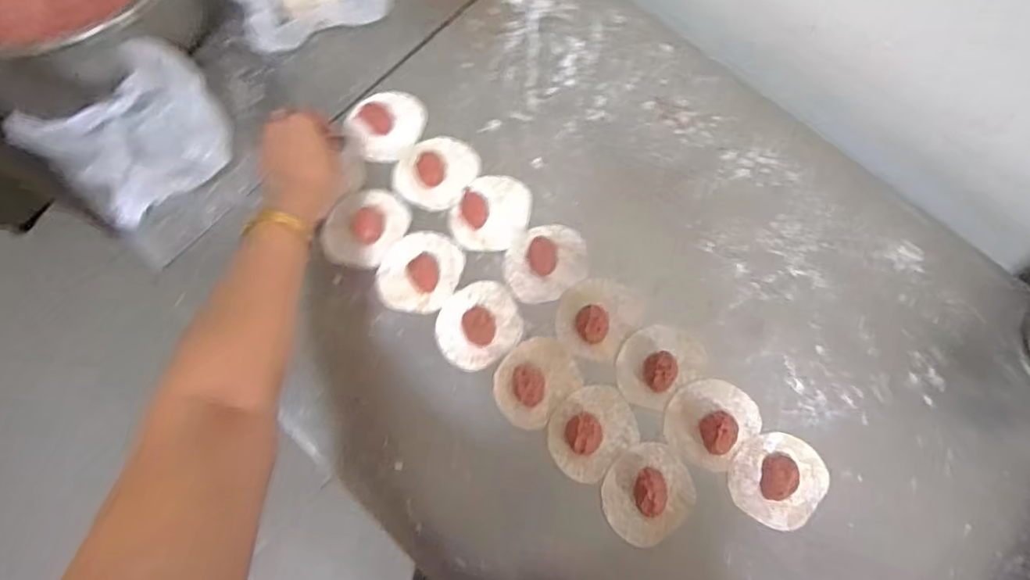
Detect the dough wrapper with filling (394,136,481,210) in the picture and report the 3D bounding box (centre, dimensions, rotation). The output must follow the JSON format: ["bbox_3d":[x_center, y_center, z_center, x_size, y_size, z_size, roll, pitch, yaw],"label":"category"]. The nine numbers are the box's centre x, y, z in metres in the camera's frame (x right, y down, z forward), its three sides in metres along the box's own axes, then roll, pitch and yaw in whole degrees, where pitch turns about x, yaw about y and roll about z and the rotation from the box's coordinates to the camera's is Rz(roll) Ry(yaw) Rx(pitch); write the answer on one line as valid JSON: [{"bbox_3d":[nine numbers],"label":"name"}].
[{"bbox_3d":[-0.083,-0.127,0.619,0.090,0.010,0.072,-37,77,-10],"label":"dough wrapper with filling"}]

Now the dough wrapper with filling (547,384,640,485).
[{"bbox_3d":[0.072,0.130,0.539,0.086,0.018,0.073,-42,78,-11],"label":"dough wrapper with filling"}]

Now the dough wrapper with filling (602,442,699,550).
[{"bbox_3d":[0.122,0.183,0.521,0.085,0.024,0.076,-44,78,-11],"label":"dough wrapper with filling"}]

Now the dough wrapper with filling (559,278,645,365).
[{"bbox_3d":[0.084,0.024,0.569,0.074,0.022,0.084,35,77,10],"label":"dough wrapper with filling"}]

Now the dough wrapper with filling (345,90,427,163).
[{"bbox_3d":[-0.140,-0.184,0.639,0.080,0.015,0.074,0,74,1],"label":"dough wrapper with filling"}]

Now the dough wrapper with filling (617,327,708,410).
[{"bbox_3d":[0.139,0.069,0.556,0.088,0.021,0.071,-37,77,-10],"label":"dough wrapper with filling"}]

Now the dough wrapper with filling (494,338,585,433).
[{"bbox_3d":[0.019,0.084,0.554,0.071,0.017,0.087,42,78,12],"label":"dough wrapper with filling"}]

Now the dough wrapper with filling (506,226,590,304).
[{"bbox_3d":[0.032,-0.030,0.591,0.089,0.013,0.074,-39,77,-10],"label":"dough wrapper with filling"}]

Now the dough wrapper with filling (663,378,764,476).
[{"bbox_3d":[0.185,0.122,0.540,0.076,0.021,0.083,0,74,1],"label":"dough wrapper with filling"}]

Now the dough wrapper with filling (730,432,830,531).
[{"bbox_3d":[0.243,0.170,0.521,0.081,0.027,0.082,0,74,1],"label":"dough wrapper with filling"}]

